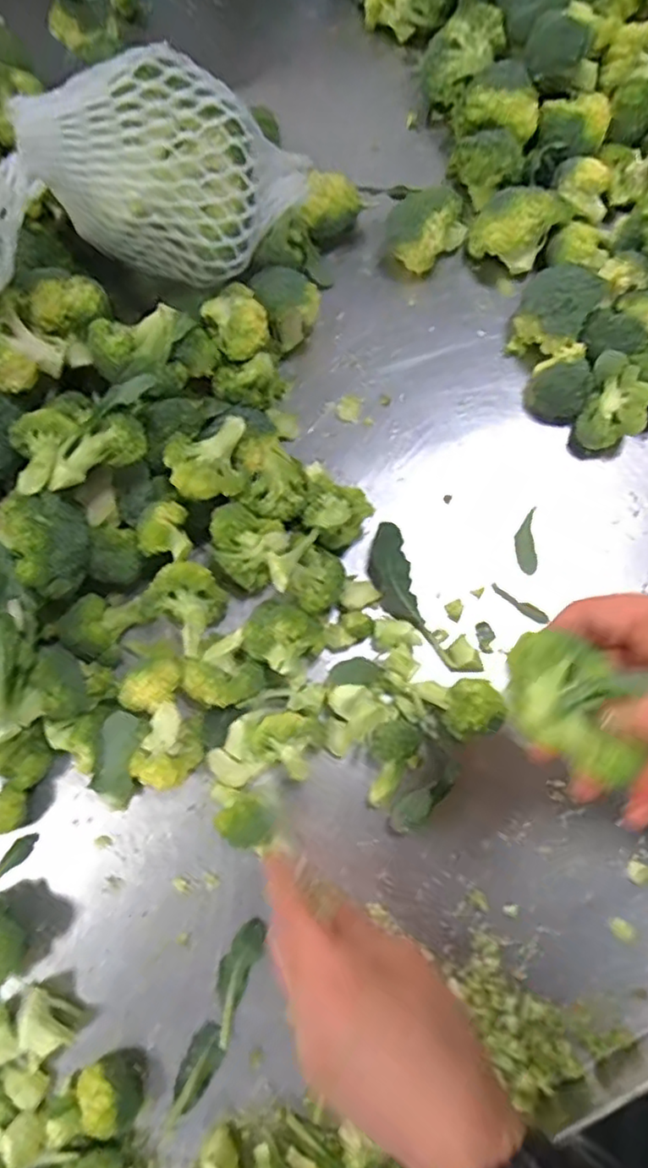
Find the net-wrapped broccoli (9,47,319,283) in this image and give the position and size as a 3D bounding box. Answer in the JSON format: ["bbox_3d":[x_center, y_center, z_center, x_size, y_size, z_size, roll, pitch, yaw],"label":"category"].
[{"bbox_3d":[-0.092,-0.260,0.404,0.160,0.095,0.101,-6,78,0],"label":"net-wrapped broccoli"}]

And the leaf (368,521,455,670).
[{"bbox_3d":[0.054,0.010,0.442,0.031,0.008,0.105,-18,78,-3],"label":"leaf"}]

